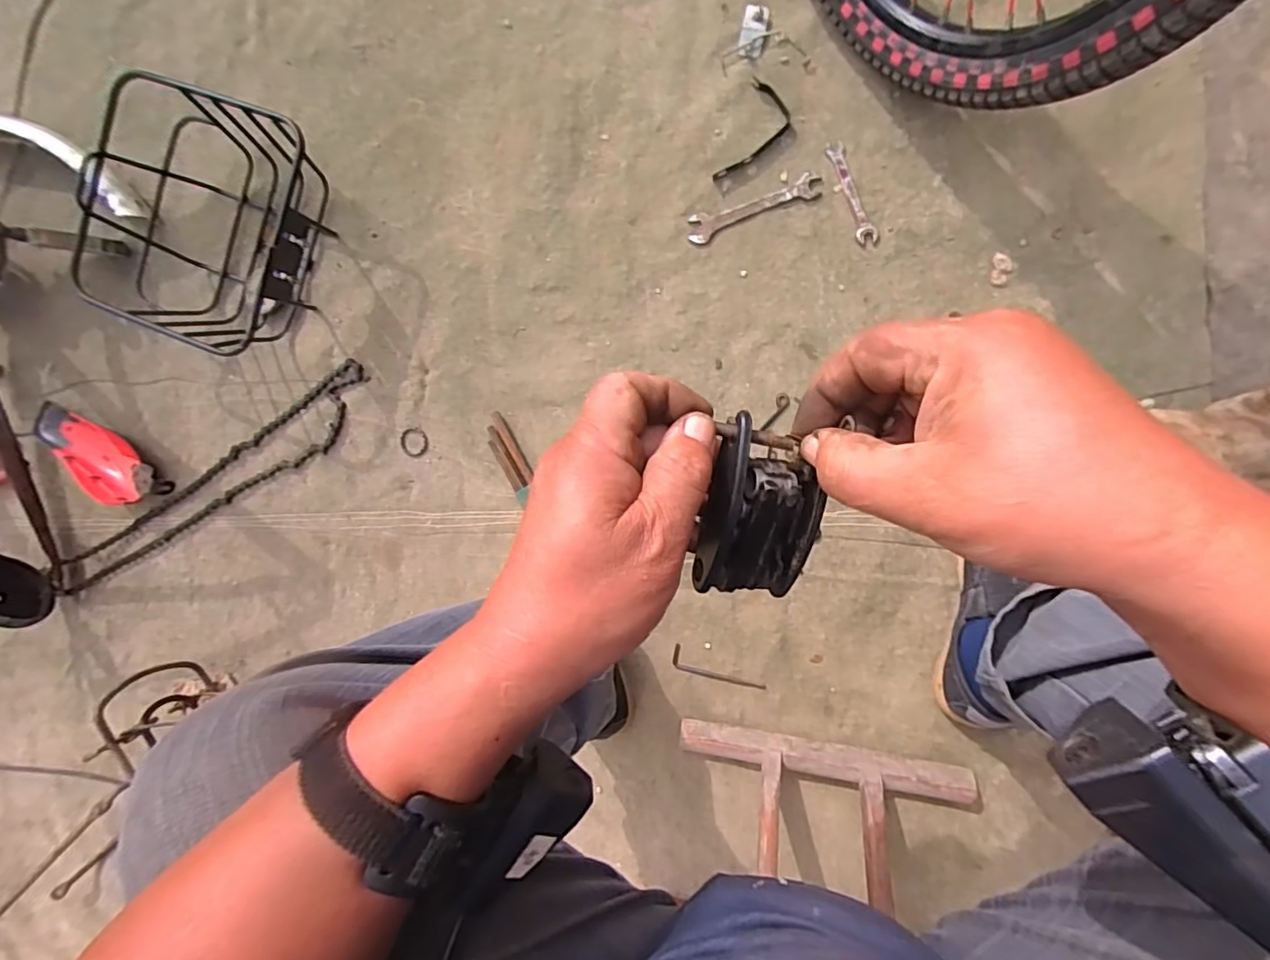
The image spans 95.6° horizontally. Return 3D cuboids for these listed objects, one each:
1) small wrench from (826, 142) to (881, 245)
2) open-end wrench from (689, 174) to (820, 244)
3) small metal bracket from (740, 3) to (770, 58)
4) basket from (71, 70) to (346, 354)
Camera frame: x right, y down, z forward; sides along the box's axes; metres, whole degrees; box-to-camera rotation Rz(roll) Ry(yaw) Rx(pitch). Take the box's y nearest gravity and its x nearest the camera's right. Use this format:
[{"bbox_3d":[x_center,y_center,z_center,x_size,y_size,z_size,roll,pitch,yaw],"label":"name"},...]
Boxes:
[{"bbox_3d":[0.242,-0.317,0.639,0.023,0.004,0.118,-20,90,9],"label":"small wrench"},{"bbox_3d":[0.134,-0.309,0.654,0.150,0.004,0.032,-17,90,9],"label":"open-end wrench"},{"bbox_3d":[0.133,-0.499,0.640,0.027,0.008,0.051,11,95,8],"label":"small metal bracket"},{"bbox_3d":[-0.492,-0.293,0.675,0.248,0.130,0.261,19,96,7],"label":"basket"}]

